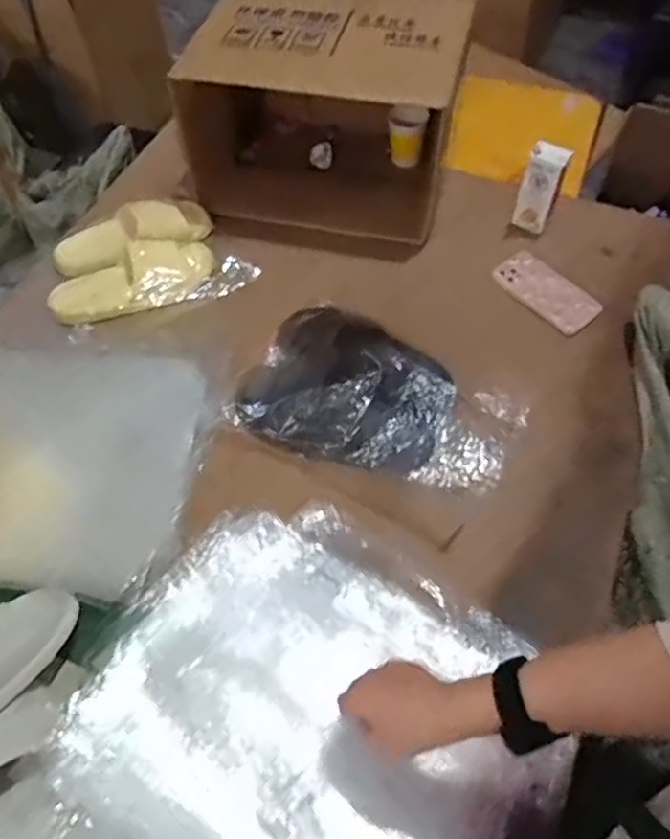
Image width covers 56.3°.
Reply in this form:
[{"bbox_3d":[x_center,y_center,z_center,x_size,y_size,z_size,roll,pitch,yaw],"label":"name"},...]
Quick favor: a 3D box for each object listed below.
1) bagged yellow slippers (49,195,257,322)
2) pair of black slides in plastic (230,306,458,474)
[{"bbox_3d":[-0.300,-0.258,0.989,0.300,0.057,0.227,-16,58,-8],"label":"bagged yellow slippers"},{"bbox_3d":[0.017,-0.048,0.810,0.277,0.131,0.190,21,60,15],"label":"pair of black slides in plastic"}]

